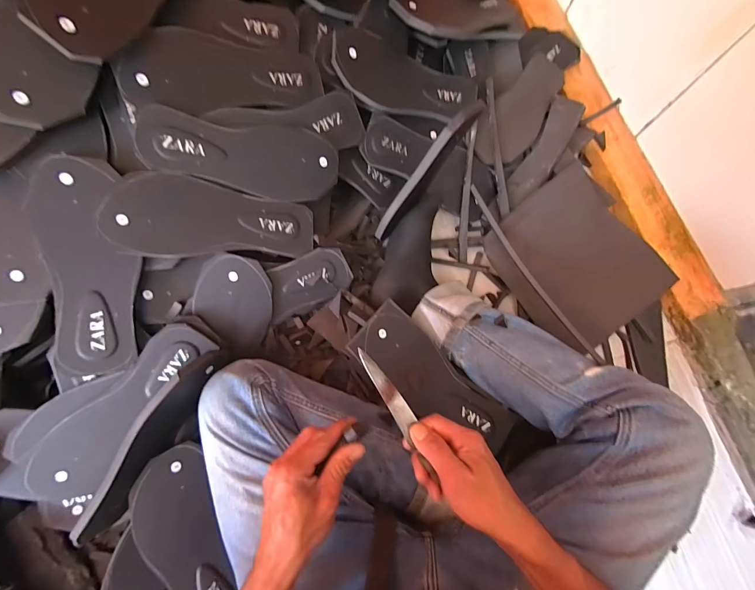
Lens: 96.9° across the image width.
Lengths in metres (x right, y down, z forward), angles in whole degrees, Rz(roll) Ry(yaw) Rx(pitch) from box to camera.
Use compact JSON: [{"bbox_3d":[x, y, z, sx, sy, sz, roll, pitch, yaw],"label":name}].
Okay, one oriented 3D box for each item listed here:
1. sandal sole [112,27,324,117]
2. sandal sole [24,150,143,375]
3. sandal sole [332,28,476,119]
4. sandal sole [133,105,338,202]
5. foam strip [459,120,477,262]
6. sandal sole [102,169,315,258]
[{"bbox_3d":[-0.197,-0.294,0.445,0.247,0.007,0.097,-14,94,-25],"label":"sandal sole"},{"bbox_3d":[-0.341,-0.033,0.397,0.089,0.018,0.252,-10,98,-24],"label":"sandal sole"},{"bbox_3d":[0.049,-0.350,0.544,0.249,0.017,0.109,4,89,-22],"label":"sandal sole"},{"bbox_3d":[-0.177,-0.186,0.457,0.246,0.009,0.099,-3,98,-25],"label":"sandal sole"},{"bbox_3d":[0.157,-0.175,0.585,0.016,0.010,0.230,3,97,-1],"label":"foam strip"},{"bbox_3d":[-0.212,-0.103,0.447,0.246,0.012,0.098,-3,98,-25],"label":"sandal sole"}]

